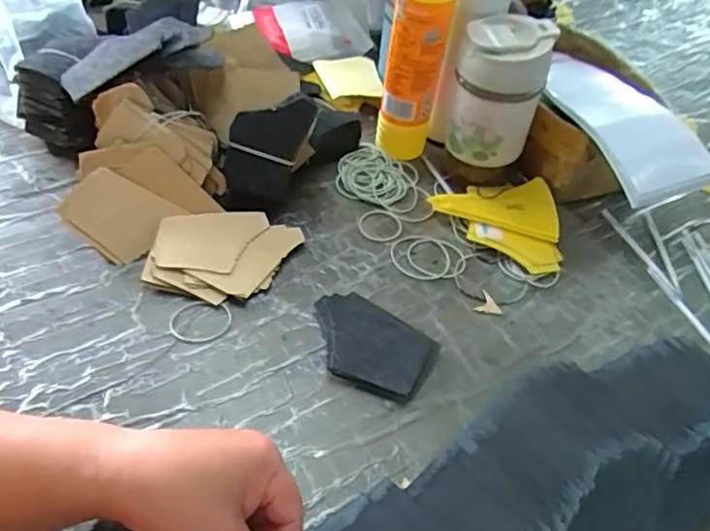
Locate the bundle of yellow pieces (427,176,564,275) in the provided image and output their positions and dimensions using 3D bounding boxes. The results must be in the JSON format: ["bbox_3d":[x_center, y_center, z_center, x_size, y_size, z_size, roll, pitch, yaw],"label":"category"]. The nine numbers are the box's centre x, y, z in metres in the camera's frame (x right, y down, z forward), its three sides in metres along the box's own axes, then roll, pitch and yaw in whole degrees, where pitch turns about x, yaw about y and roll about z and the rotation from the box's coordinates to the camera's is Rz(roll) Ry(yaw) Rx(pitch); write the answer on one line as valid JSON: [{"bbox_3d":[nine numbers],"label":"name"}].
[{"bbox_3d":[0.138,-0.040,0.558,0.118,0.018,0.110,1,49,-6],"label":"bundle of yellow pieces"}]

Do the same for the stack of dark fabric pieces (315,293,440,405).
[{"bbox_3d":[0.009,0.060,0.450,0.103,0.021,0.071,35,54,22],"label":"stack of dark fabric pieces"}]

